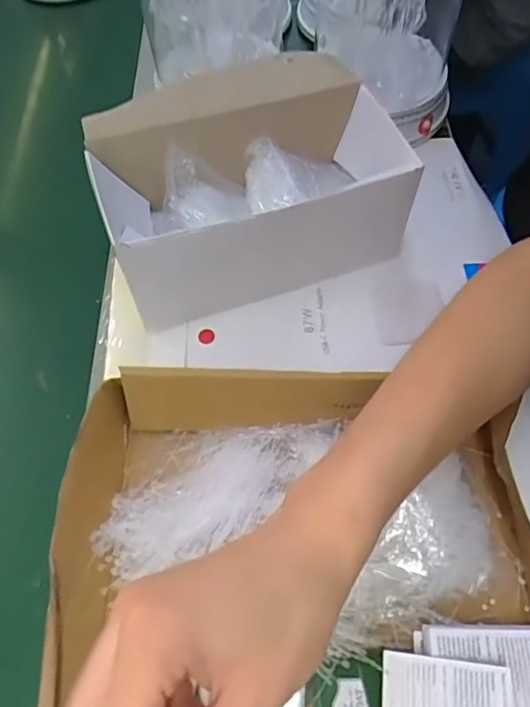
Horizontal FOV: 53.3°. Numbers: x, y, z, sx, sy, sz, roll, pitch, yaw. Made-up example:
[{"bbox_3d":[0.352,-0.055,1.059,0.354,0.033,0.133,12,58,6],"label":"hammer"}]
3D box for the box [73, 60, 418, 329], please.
[{"bbox_3d":[-0.013,-0.137,0.437,0.225,0.104,0.143,-18,62,-6],"label":"box"}]

